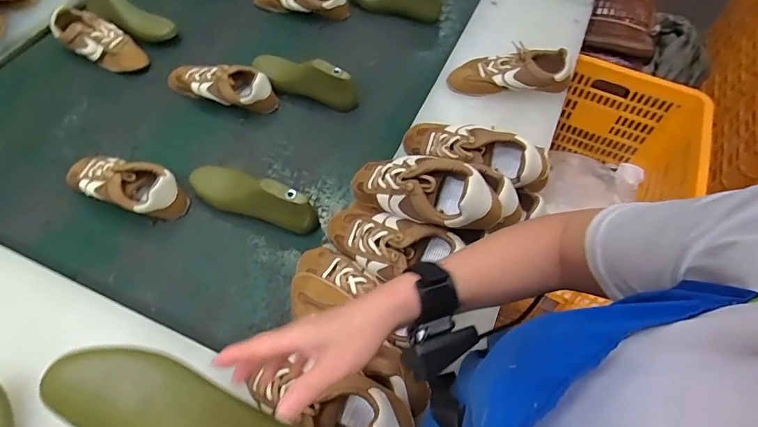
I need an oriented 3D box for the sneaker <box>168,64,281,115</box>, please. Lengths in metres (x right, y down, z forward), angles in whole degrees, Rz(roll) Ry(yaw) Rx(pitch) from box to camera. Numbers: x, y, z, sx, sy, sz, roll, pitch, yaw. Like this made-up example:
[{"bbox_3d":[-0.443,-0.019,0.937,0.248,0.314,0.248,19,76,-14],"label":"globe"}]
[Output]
[{"bbox_3d":[-0.311,-0.254,0.853,0.230,0.068,0.084,15,59,7],"label":"sneaker"}]

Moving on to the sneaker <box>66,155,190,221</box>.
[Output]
[{"bbox_3d":[-0.421,-0.045,0.722,0.209,0.074,0.081,17,60,8],"label":"sneaker"}]

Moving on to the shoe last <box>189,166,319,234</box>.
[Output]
[{"bbox_3d":[-0.204,-0.036,0.710,0.228,0.099,0.074,21,60,10],"label":"shoe last"}]

